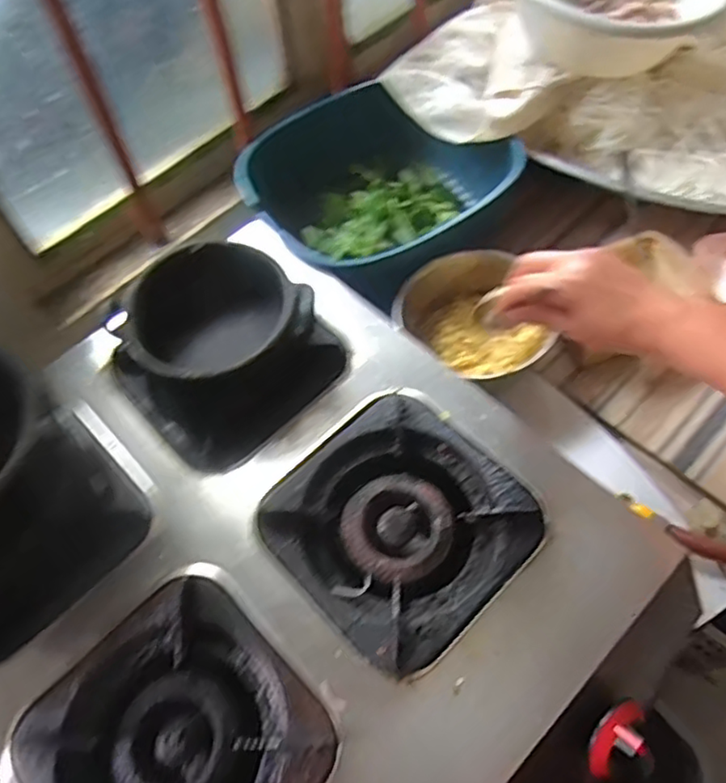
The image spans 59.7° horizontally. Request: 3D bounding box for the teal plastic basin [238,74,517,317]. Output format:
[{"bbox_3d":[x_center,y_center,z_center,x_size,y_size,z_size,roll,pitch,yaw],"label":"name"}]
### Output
[{"bbox_3d":[0.012,-0.239,0.760,0.257,0.112,0.281,38,69,23],"label":"teal plastic basin"}]

